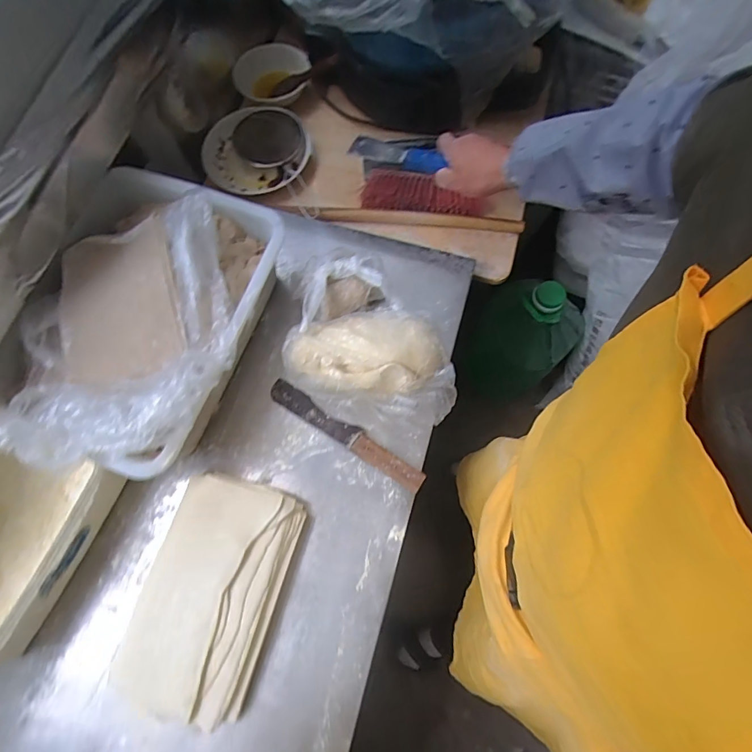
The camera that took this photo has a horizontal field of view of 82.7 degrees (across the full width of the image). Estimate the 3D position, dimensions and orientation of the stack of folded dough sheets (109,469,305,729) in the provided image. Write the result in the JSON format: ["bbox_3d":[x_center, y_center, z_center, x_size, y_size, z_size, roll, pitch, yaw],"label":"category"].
[{"bbox_3d":[-0.198,0.268,0.531,0.157,0.062,0.270,13,73,5],"label":"stack of folded dough sheets"}]

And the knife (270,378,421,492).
[{"bbox_3d":[-0.046,0.080,0.610,0.256,0.025,0.032,31,75,11],"label":"knife"}]

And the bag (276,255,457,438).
[{"bbox_3d":[-0.026,-0.045,0.615,0.201,0.089,0.308,-40,76,-11],"label":"bag"}]

